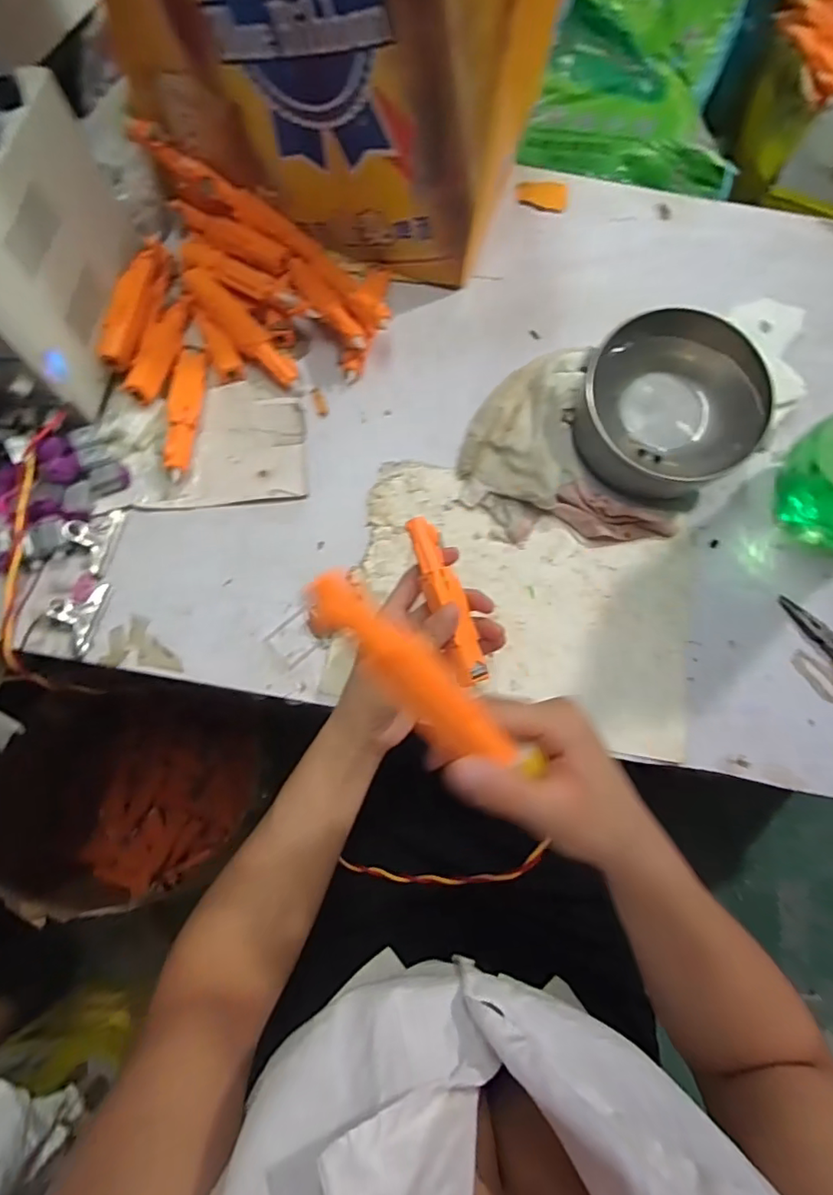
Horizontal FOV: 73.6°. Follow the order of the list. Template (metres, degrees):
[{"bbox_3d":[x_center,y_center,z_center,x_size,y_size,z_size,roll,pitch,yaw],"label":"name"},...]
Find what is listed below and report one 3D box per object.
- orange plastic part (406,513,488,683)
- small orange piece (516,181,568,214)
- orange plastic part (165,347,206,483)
[{"bbox_3d":[0.022,0.001,0.381,0.022,0.016,0.119,-19,82,-7],"label":"orange plastic part"},{"bbox_3d":[0.131,-0.418,0.577,0.053,0.012,0.032,6,71,1],"label":"small orange piece"},{"bbox_3d":[-0.192,-0.153,0.463,0.022,0.024,0.120,3,71,-1],"label":"orange plastic part"}]

